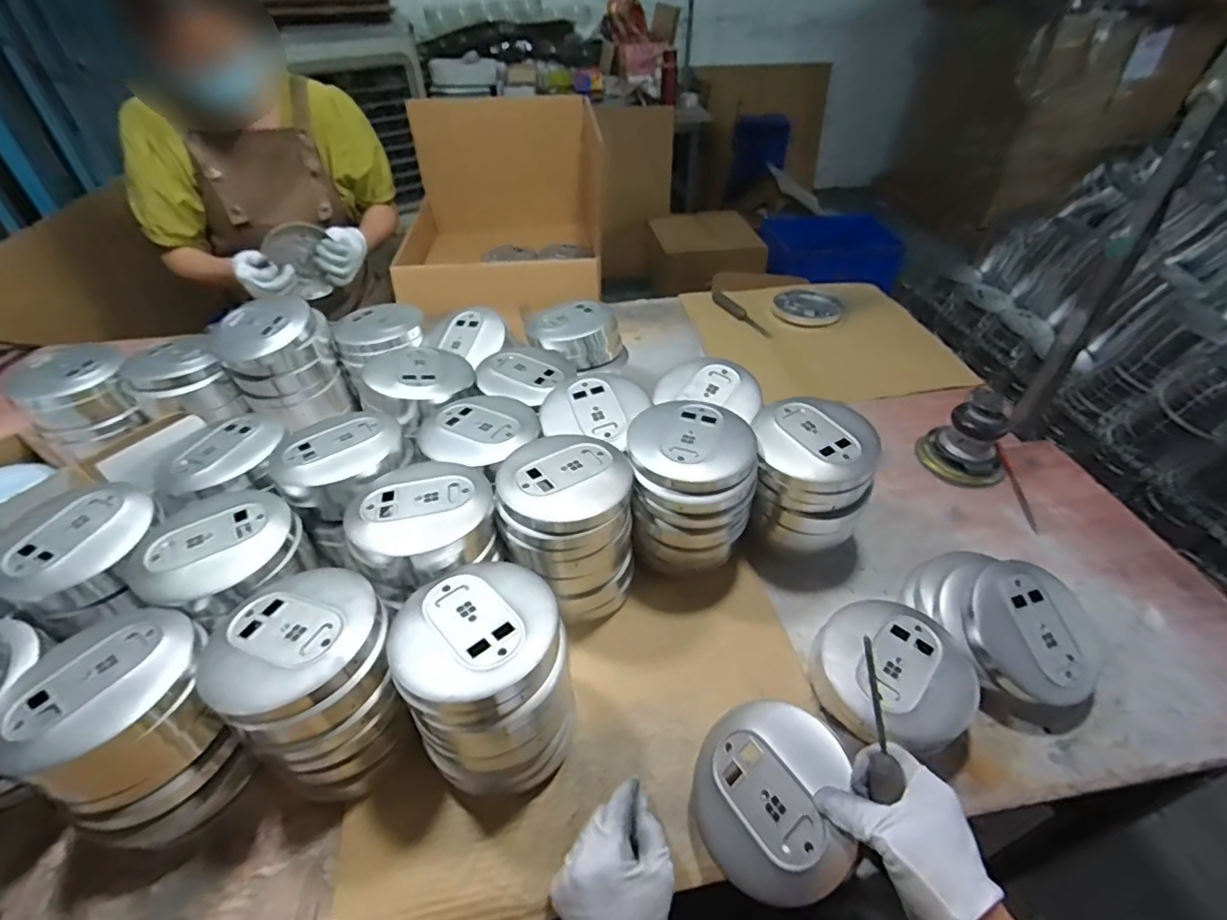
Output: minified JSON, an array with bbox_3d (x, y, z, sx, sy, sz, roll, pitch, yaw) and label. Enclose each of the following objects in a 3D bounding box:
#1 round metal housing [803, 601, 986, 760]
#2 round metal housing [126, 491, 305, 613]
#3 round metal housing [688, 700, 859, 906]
[{"bbox_3d":[0.271,0.211,0.547,0.136,0.071,0.137,-1,42,0],"label":"round metal housing"},{"bbox_3d":[-0.390,0.079,0.551,0.132,0.038,0.134,-1,42,0],"label":"round metal housing"},{"bbox_3d":[0.124,0.267,0.448,0.128,0.035,0.128,-23,49,29],"label":"round metal housing"}]

